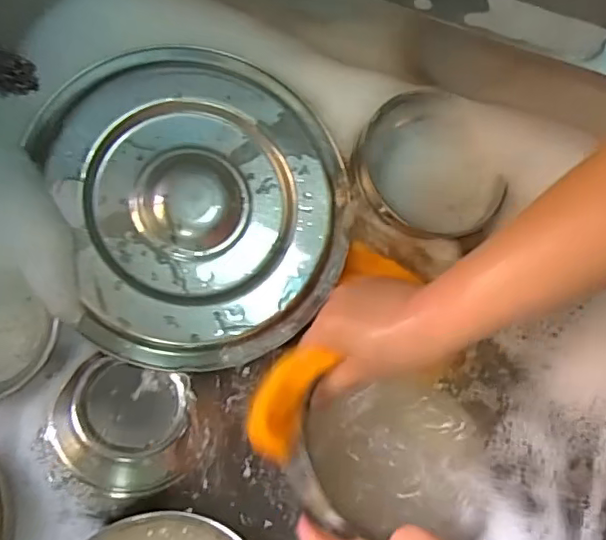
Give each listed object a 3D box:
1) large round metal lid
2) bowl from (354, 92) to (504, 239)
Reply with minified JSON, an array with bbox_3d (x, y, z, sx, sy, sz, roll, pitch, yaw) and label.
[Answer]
[{"bbox_3d":[-0.070,-0.055,0.442,0.215,0.017,0.237,-18,87,-17],"label":"large round metal lid"},{"bbox_3d":[0.100,-0.082,0.457,0.117,0.040,0.109,1,72,-2],"label":"bowl"}]

